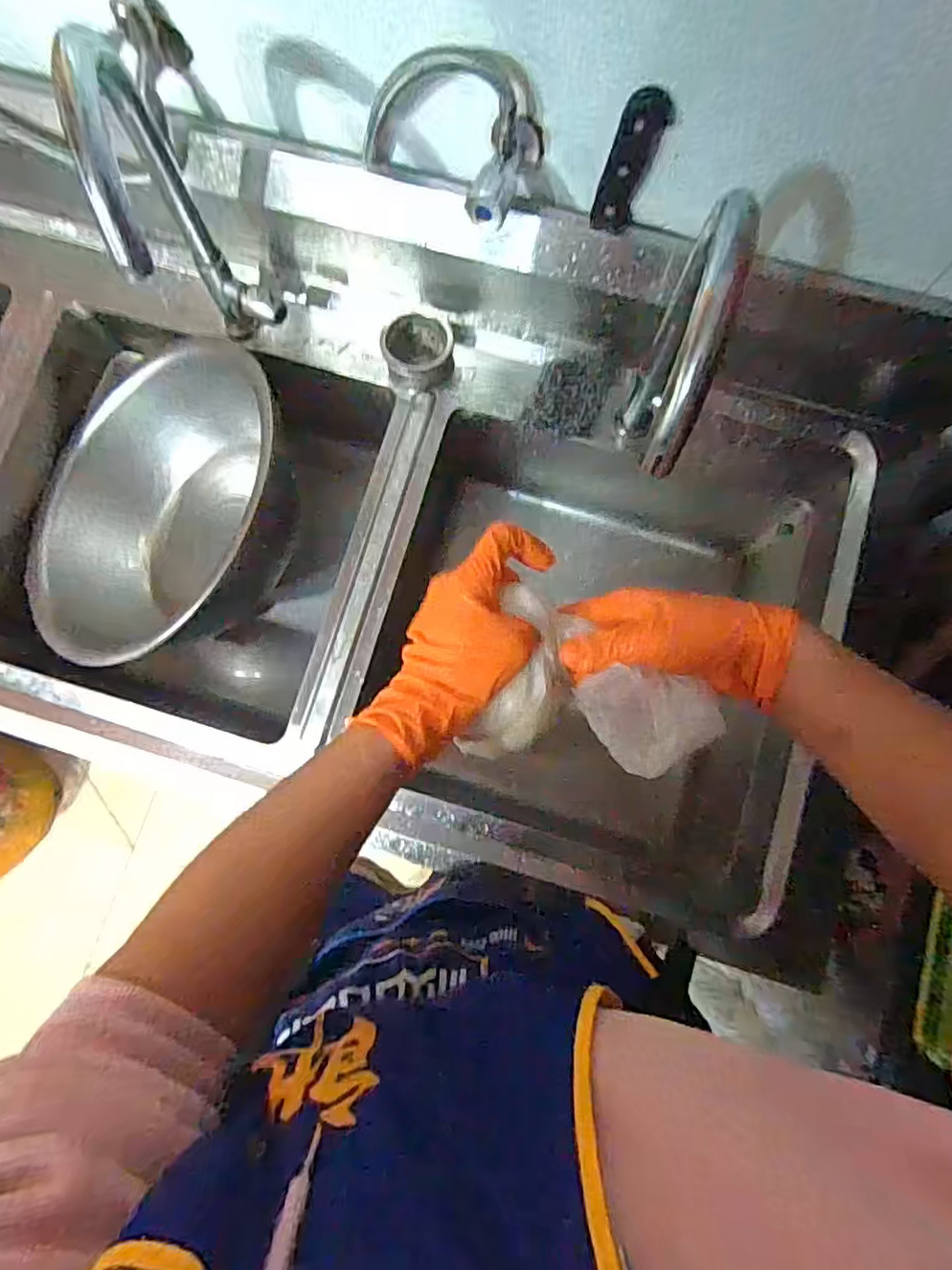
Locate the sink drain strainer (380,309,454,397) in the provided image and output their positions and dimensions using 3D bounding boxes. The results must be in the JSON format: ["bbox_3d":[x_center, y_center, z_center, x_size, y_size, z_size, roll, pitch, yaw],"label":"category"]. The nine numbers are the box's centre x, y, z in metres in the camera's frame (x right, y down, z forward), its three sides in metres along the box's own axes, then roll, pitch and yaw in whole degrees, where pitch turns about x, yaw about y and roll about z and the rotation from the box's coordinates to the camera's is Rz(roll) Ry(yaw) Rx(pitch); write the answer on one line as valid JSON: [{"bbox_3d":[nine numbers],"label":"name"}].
[{"bbox_3d":[-0.060,-0.298,0.681,0.075,0.042,0.072,-9,81,0],"label":"sink drain strainer"}]

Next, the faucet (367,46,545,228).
[{"bbox_3d":[-0.032,-0.405,0.519,0.156,0.122,0.090,28,82,6],"label":"faucet"}]

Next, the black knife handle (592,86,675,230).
[{"bbox_3d":[0.124,-0.381,0.522,0.032,0.103,0.021,35,60,7],"label":"black knife handle"}]

